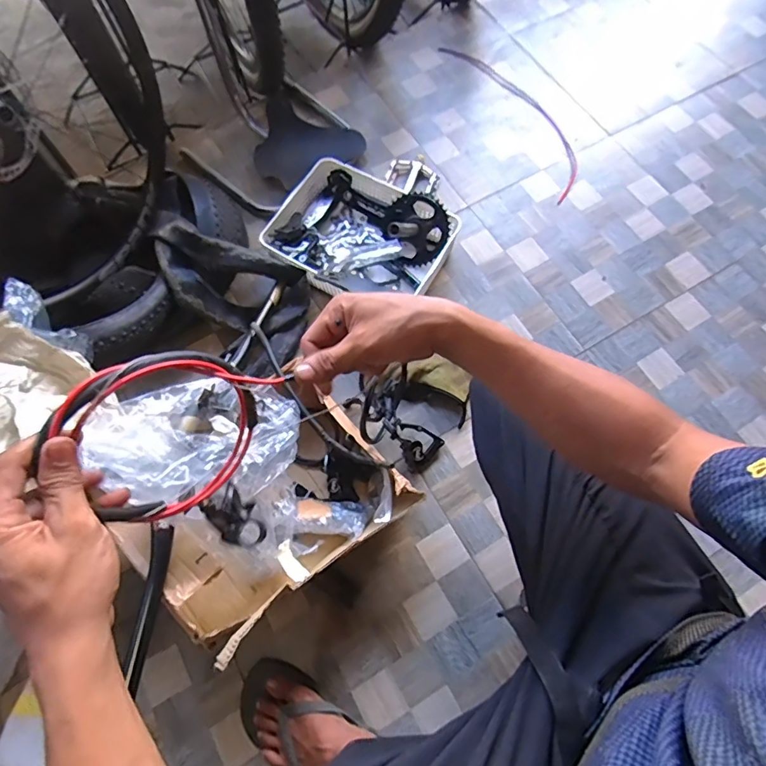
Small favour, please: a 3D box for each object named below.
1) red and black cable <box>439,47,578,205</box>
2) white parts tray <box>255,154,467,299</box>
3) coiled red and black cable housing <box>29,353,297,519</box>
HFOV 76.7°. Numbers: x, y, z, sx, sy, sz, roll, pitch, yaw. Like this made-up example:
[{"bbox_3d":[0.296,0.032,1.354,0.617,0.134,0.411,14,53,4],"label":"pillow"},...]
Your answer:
[{"bbox_3d":[0.324,-0.656,1.157,0.132,0.012,0.541,-26,72,-10],"label":"red and black cable"},{"bbox_3d":[-0.050,-0.287,0.967,0.332,0.083,0.263,32,72,10],"label":"white parts tray"},{"bbox_3d":[-0.171,0.043,0.378,0.030,0.158,0.141,29,105,41],"label":"coiled red and black cable housing"}]

